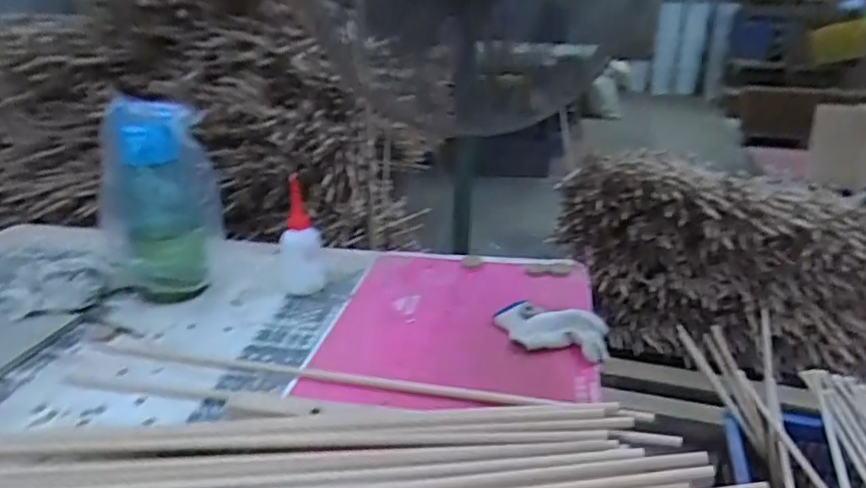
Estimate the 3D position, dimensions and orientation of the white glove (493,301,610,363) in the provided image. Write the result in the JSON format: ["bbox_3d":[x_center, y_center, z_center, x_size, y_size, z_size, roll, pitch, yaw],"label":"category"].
[{"bbox_3d":[0.154,0.119,0.795,0.149,0.055,0.107,6,23,13],"label":"white glove"}]

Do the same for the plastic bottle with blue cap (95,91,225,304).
[{"bbox_3d":[-0.393,-0.060,0.872,0.157,0.281,0.152,-11,25,-27],"label":"plastic bottle with blue cap"}]

